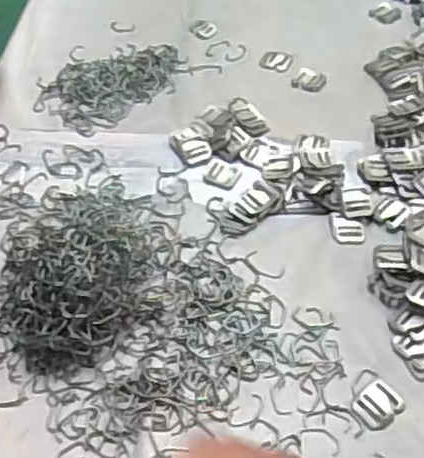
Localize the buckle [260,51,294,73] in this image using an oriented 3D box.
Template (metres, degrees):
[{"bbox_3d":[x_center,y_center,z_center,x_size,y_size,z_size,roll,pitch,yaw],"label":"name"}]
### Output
[{"bbox_3d":[0.076,-0.197,0.781,0.039,0.004,0.033,20,54,20],"label":"buckle"}]

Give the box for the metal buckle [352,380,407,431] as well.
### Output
[{"bbox_3d":[0.125,0.132,0.499,0.036,0.004,0.031,-32,54,-21],"label":"metal buckle"}]

